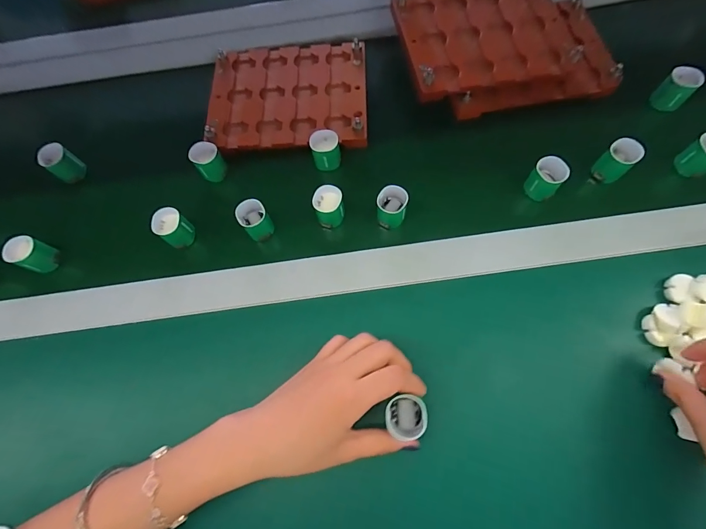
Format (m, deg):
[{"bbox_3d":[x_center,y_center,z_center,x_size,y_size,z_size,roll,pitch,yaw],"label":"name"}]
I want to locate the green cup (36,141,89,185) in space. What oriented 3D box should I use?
[{"bbox_3d":[-0.329,-0.114,0.408,0.032,0.036,0.031,0,68,1],"label":"green cup"}]

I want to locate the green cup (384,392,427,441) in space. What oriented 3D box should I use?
[{"bbox_3d":[0.039,0.115,0.269,0.030,0.026,0.030,0,68,1],"label":"green cup"}]

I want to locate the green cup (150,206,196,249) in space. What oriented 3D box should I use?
[{"bbox_3d":[-0.187,-0.038,0.375,0.031,0.032,0.031,0,68,1],"label":"green cup"}]

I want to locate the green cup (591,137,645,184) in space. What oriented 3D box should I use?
[{"bbox_3d":[0.269,-0.105,0.367,0.026,0.040,0.029,-40,73,-14],"label":"green cup"}]

